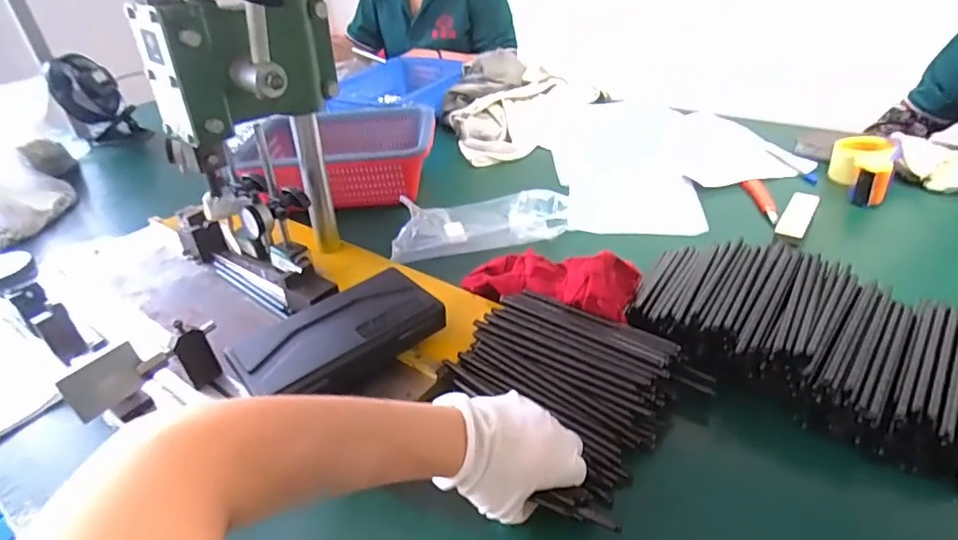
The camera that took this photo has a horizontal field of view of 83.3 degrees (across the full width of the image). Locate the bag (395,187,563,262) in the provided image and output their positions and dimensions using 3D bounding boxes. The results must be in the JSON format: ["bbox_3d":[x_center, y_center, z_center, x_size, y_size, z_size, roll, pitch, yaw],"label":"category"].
[{"bbox_3d":[0.003,-0.066,0.788,0.255,0.060,0.114,-8,35,-5],"label":"bag"}]

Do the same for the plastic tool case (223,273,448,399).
[{"bbox_3d":[-0.142,0.074,0.555,0.196,0.057,0.104,-29,41,-30],"label":"plastic tool case"}]

